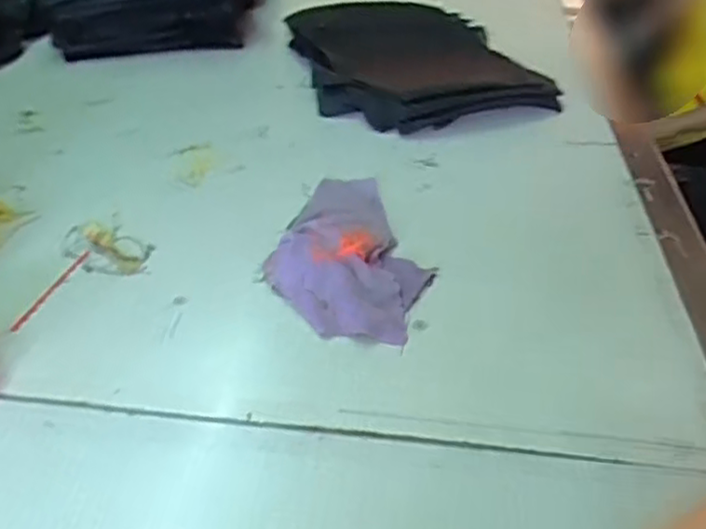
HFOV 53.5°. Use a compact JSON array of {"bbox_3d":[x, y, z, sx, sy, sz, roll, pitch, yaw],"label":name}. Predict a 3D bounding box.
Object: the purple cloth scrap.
[{"bbox_3d":[0.005,-0.023,0.690,0.147,0.032,0.230,11,40,10],"label":"purple cloth scrap"}]

